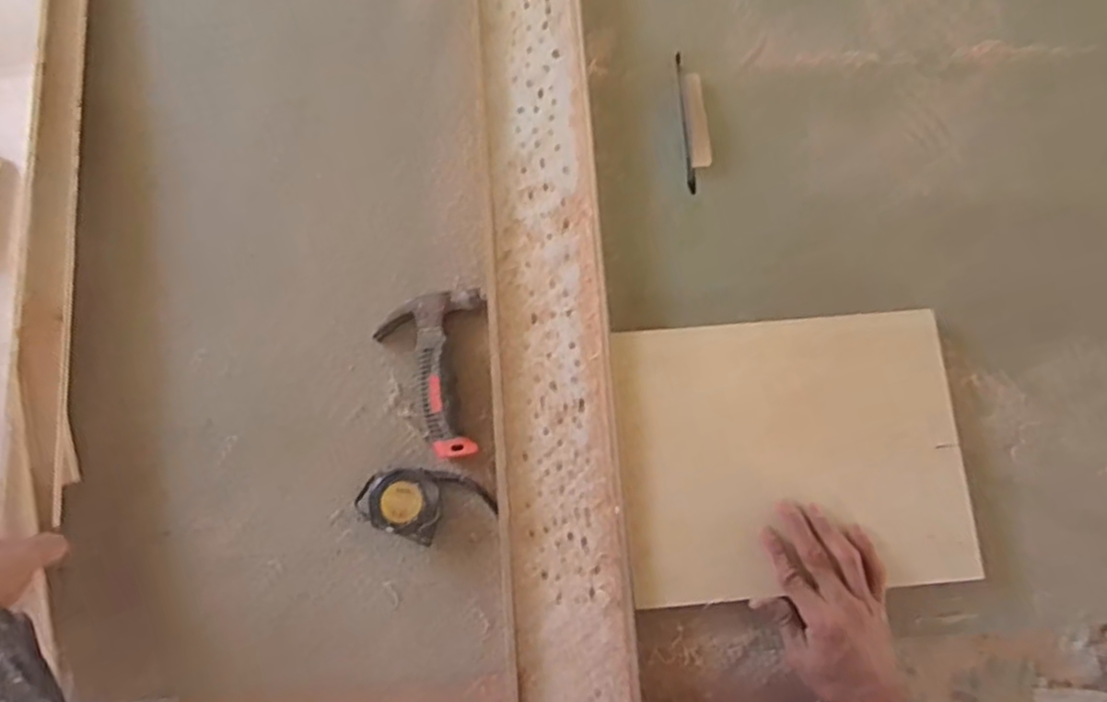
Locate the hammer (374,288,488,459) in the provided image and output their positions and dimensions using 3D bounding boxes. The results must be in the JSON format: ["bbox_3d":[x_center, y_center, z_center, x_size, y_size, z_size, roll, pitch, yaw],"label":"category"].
[{"bbox_3d":[-0.114,0.023,0.642,0.099,0.031,0.157,-4,79,-2],"label":"hammer"}]

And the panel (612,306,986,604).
[{"bbox_3d":[0.219,0.093,0.615,0.306,0.023,0.243,-4,78,-2],"label":"panel"}]

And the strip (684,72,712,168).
[{"bbox_3d":[0.150,-0.242,0.700,0.020,0.012,0.103,-5,79,-2],"label":"strip"}]

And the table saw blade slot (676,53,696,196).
[{"bbox_3d":[0.138,-0.243,0.707,0.009,0.006,0.159,-4,78,-2],"label":"table saw blade slot"}]

